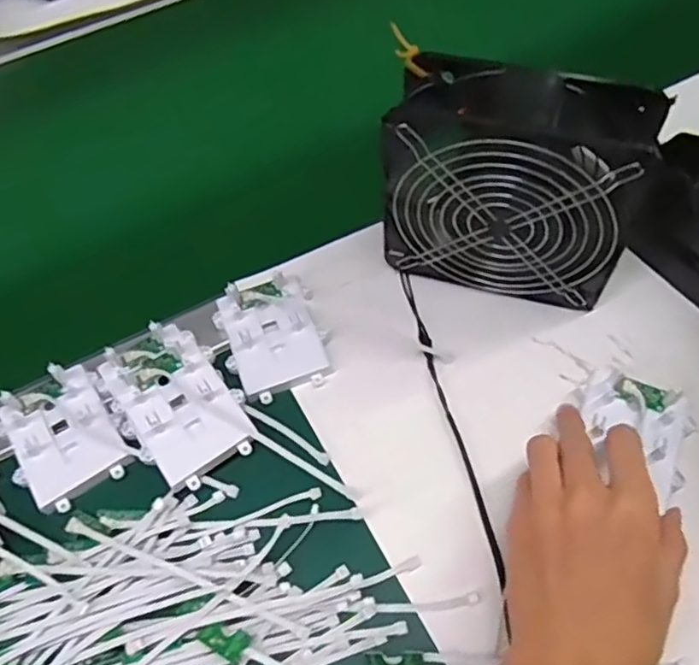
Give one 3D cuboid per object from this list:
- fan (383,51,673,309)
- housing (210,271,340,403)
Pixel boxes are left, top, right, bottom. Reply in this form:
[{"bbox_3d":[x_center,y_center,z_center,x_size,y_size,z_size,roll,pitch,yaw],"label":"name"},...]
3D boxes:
[{"bbox_3d":[0.102,-0.087,0.417,0.149,0.150,0.063,12,59,12],"label":"fan"},{"bbox_3d":[-0.054,0.000,0.443,0.068,0.019,0.081,-19,58,-8],"label":"housing"}]

